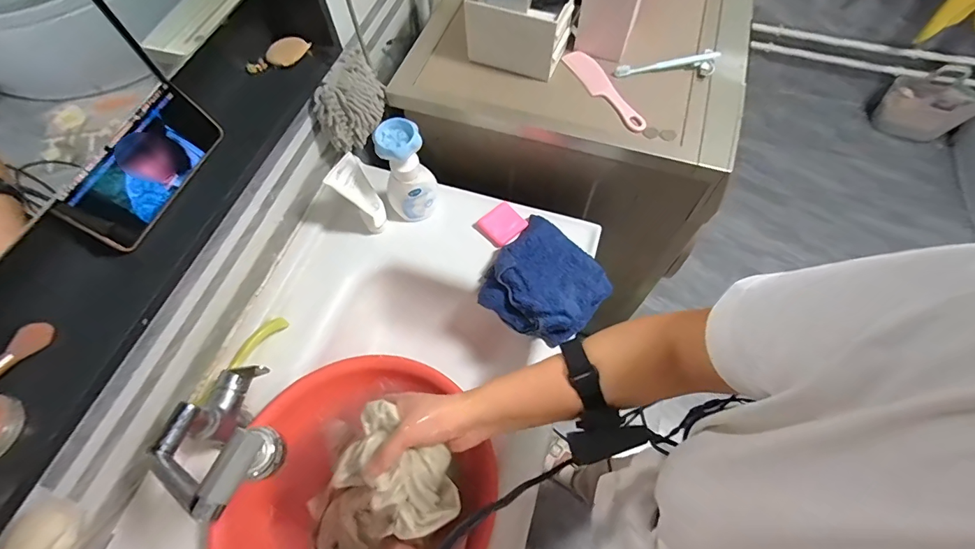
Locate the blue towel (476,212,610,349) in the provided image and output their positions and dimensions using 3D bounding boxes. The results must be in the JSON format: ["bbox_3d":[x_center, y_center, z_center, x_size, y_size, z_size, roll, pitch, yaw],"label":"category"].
[{"bbox_3d":[0.095,0.010,0.705,0.182,0.043,0.179,38,70,18],"label":"blue towel"}]

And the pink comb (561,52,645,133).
[{"bbox_3d":[0.208,-0.328,0.758,0.043,0.016,0.211,-27,66,-12],"label":"pink comb"}]

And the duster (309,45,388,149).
[{"bbox_3d":[-0.229,-0.296,0.731,0.062,0.112,0.133,27,67,14],"label":"duster"}]

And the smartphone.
[{"bbox_3d":[-0.340,-0.109,0.432,0.011,0.071,0.167,5,61,29],"label":"smartphone"}]

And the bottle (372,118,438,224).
[{"bbox_3d":[-0.132,-0.167,0.715,0.081,0.181,0.069,-15,64,-6],"label":"bottle"}]

